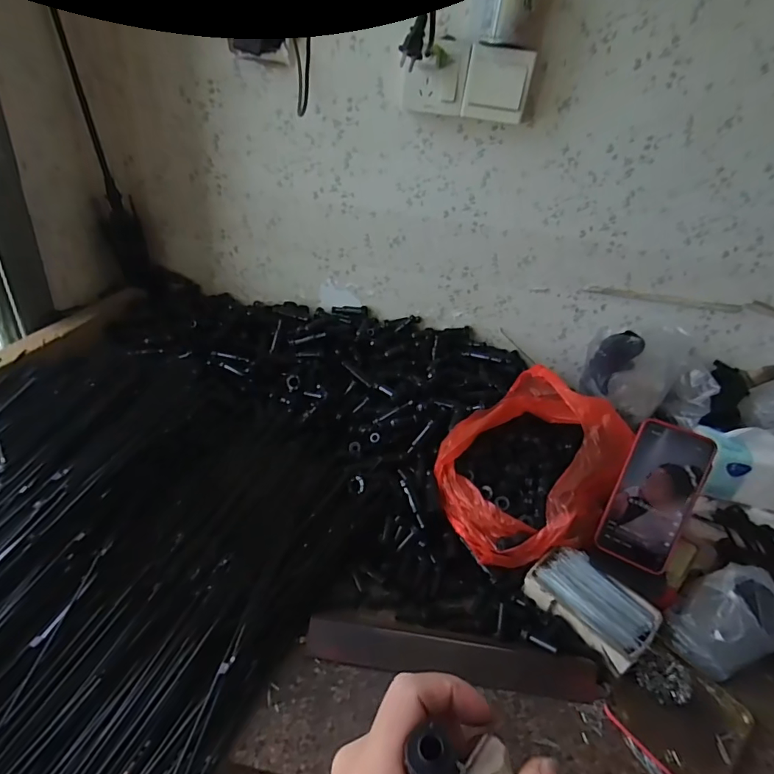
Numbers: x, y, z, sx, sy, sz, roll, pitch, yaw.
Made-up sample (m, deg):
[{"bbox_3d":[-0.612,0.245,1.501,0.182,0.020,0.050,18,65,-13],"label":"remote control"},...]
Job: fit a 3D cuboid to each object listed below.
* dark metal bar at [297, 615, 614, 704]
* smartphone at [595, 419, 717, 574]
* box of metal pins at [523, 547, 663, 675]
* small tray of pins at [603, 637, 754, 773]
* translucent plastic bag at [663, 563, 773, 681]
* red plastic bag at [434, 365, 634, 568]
[{"bbox_3d":[0.069,0.265,0.459,0.291,0.019,0.043,9,32,2],"label":"dark metal bar"},{"bbox_3d":[0.302,0.122,0.521,0.077,0.160,0.010,22,4,21],"label":"smartphone"},{"bbox_3d":[0.227,0.240,0.517,0.083,0.031,0.125,-22,43,-39],"label":"box of metal pins"},{"bbox_3d":[0.284,0.311,0.445,0.121,0.015,0.099,-19,41,-36],"label":"small tray of pins"},{"bbox_3d":[0.376,0.251,0.503,0.122,0.077,0.089,-8,35,-23],"label":"translucent plastic bag"},{"bbox_3d":[0.184,0.093,0.590,0.233,0.134,0.205,-19,41,-36],"label":"red plastic bag"}]

